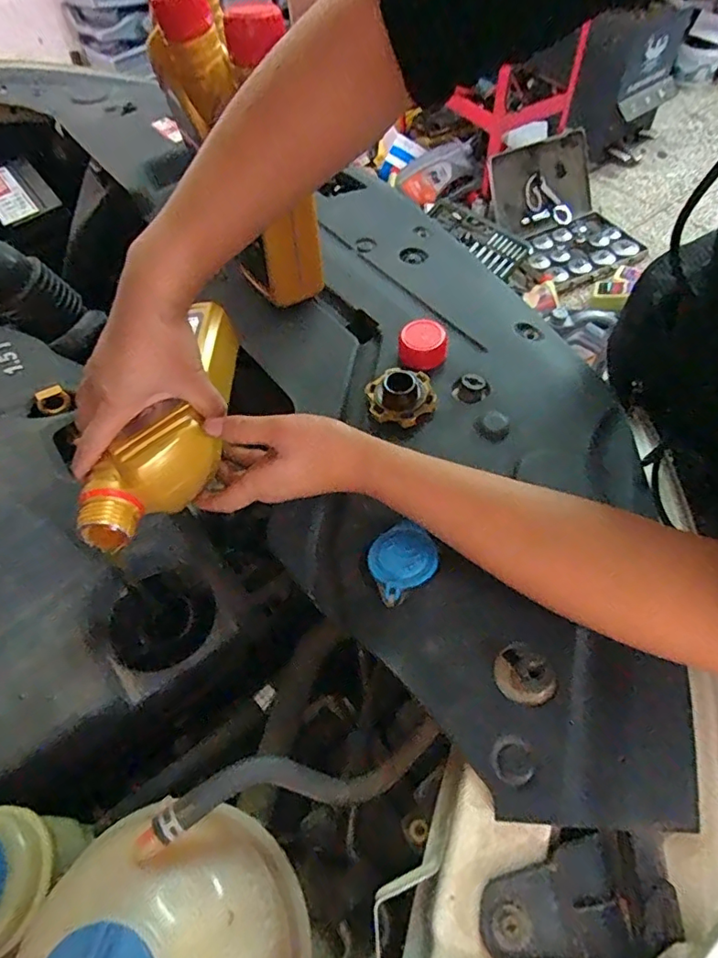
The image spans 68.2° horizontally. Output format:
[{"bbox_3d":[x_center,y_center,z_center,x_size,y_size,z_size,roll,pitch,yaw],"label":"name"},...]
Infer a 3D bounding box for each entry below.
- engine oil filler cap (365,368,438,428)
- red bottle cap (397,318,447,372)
[{"bbox_3d":[0.038,-0.078,0.483,0.058,0.029,0.059,-2,57,3],"label":"engine oil filler cap"},{"bbox_3d":[0.061,-0.125,0.515,0.045,0.035,0.043,-2,57,3],"label":"red bottle cap"}]

